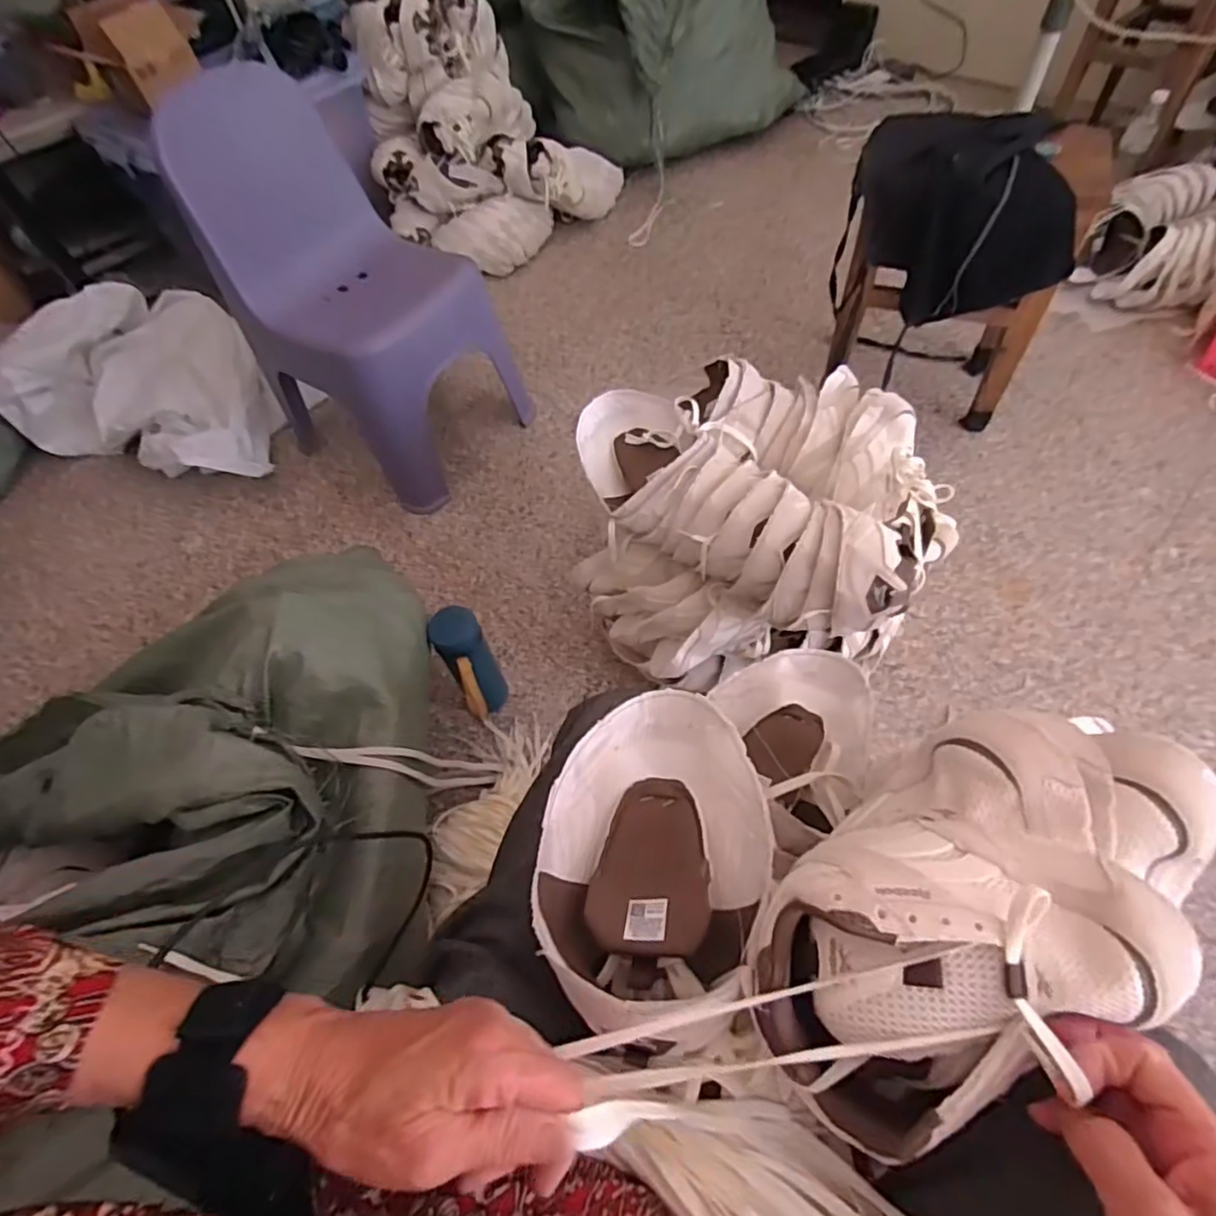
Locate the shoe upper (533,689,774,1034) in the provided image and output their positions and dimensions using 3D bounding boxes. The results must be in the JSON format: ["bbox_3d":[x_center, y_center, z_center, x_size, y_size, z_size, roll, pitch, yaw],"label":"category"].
[{"bbox_3d":[0.028,0.147,0.415,0.141,0.064,0.201,1,58,6],"label":"shoe upper"}]

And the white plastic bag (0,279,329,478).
[{"bbox_3d":[-0.825,-0.430,1.202,0.431,0.208,0.361,9,59,11],"label":"white plastic bag"}]

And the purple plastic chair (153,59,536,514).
[{"bbox_3d":[-0.393,-0.492,1.056,0.325,0.544,0.326,27,64,20],"label":"purple plastic chair"}]

